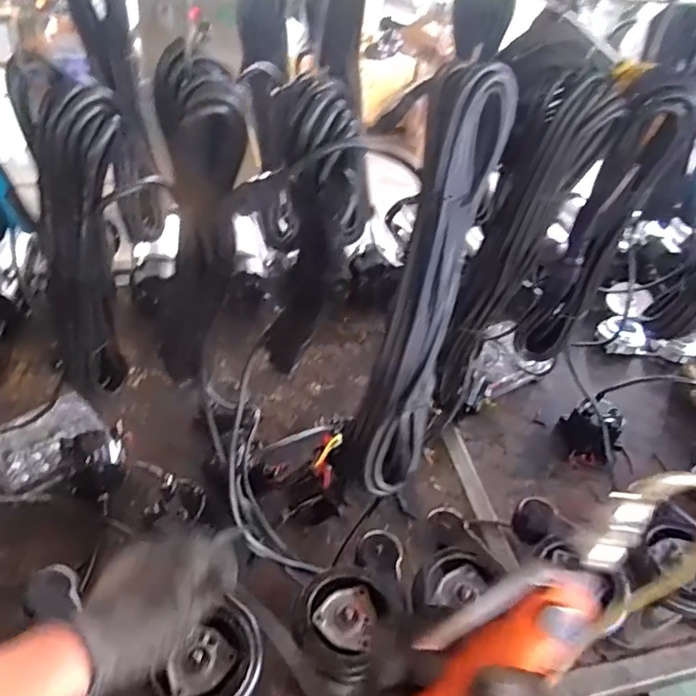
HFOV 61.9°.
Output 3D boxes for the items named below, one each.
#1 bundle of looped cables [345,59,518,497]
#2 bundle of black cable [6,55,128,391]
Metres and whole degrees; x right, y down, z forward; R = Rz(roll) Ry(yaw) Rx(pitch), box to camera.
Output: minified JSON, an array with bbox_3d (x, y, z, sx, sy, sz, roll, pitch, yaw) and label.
[{"bbox_3d":[0.063,-0.046,0.464,0.056,0.337,0.032,15,11,8],"label":"bundle of looped cables"},{"bbox_3d":[-0.221,-0.064,0.496,0.078,0.316,0.087,-21,50,-27],"label":"bundle of black cable"}]

